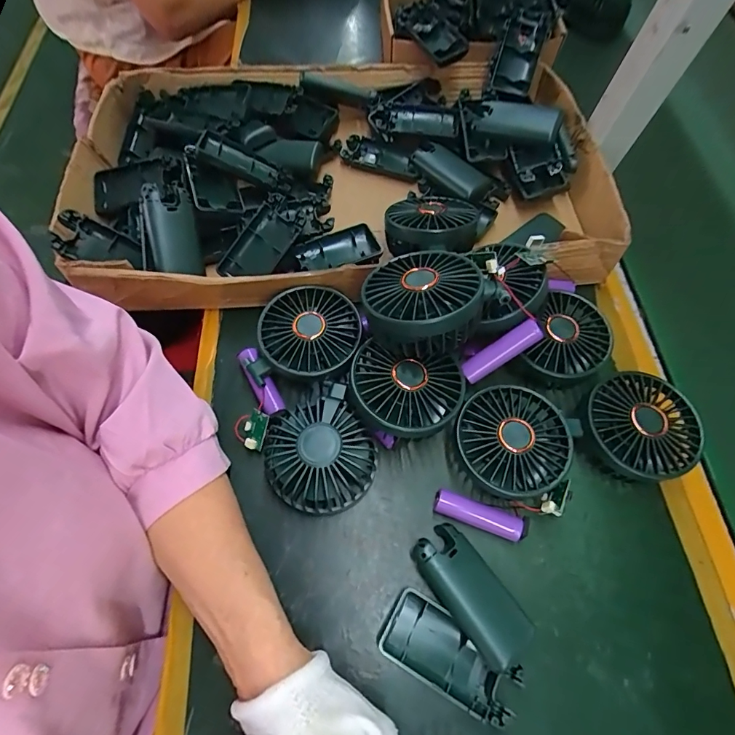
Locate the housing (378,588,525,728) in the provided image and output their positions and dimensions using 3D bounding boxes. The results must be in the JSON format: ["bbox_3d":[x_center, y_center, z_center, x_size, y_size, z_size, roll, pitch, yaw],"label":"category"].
[{"bbox_3d":[0.057,0.198,0.291,0.092,0.013,0.044,29,66,9],"label":"housing"}]

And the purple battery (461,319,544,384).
[{"bbox_3d":[0.104,-0.012,0.328,0.065,0.017,0.016,-36,65,14],"label":"purple battery"}]

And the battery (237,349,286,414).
[{"bbox_3d":[-0.093,0.011,0.364,0.018,0.018,0.065,-27,70,-16],"label":"battery"}]

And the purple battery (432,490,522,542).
[{"bbox_3d":[0.085,0.116,0.328,0.066,0.017,0.016,21,65,5],"label":"purple battery"}]

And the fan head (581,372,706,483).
[{"bbox_3d":[0.215,0.052,0.344,0.084,0.046,0.082,2,65,-4],"label":"fan head"}]

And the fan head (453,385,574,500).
[{"bbox_3d":[0.113,0.062,0.339,0.084,0.047,0.083,2,65,-4],"label":"fan head"}]

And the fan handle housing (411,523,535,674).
[{"bbox_3d":[0.075,0.161,0.303,0.044,0.024,0.094,-34,72,-18],"label":"fan handle housing"}]

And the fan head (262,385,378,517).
[{"bbox_3d":[-0.034,0.065,0.332,0.088,0.051,0.093,41,70,16],"label":"fan head"}]

